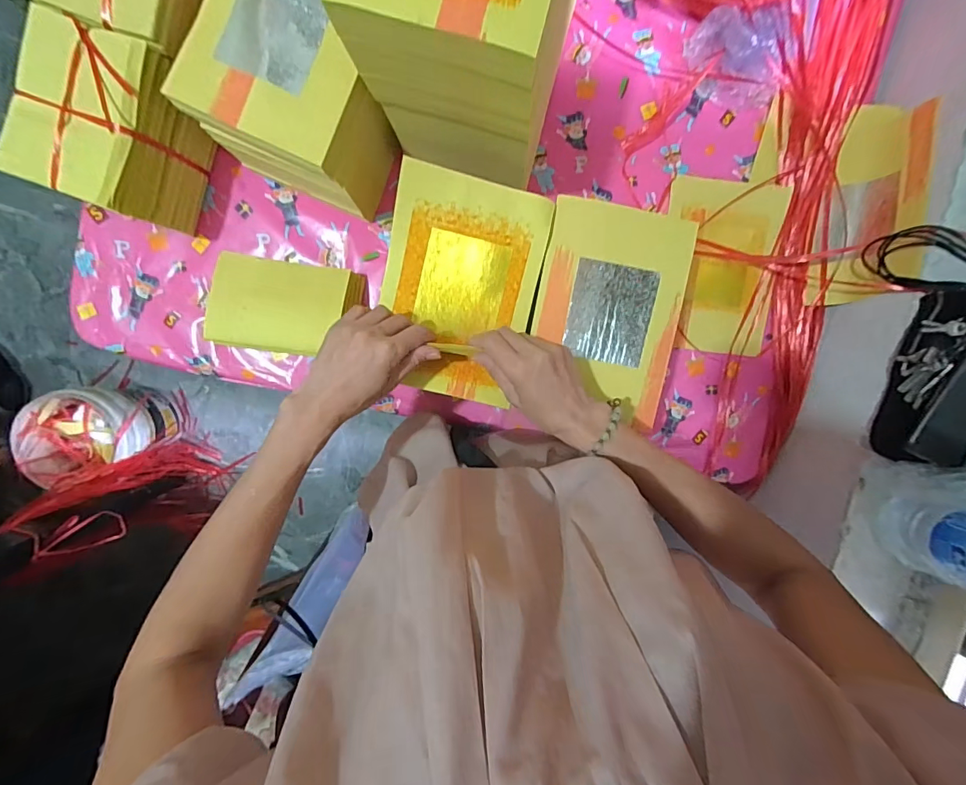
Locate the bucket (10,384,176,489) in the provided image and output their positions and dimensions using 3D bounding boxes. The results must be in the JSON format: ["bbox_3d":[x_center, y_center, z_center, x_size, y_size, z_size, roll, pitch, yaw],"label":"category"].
[{"bbox_3d":[-1.023,0.093,1.223,0.242,0.265,0.222,-10,97,-2],"label":"bucket"}]

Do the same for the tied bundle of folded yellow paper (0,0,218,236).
[{"bbox_3d":[-0.404,-0.288,0.501,0.132,0.126,0.165,20,95,-6],"label":"tied bundle of folded yellow paper"}]

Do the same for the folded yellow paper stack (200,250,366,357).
[{"bbox_3d":[-0.248,-0.110,0.570,0.174,0.058,0.111,7,96,-4],"label":"folded yellow paper stack"}]

